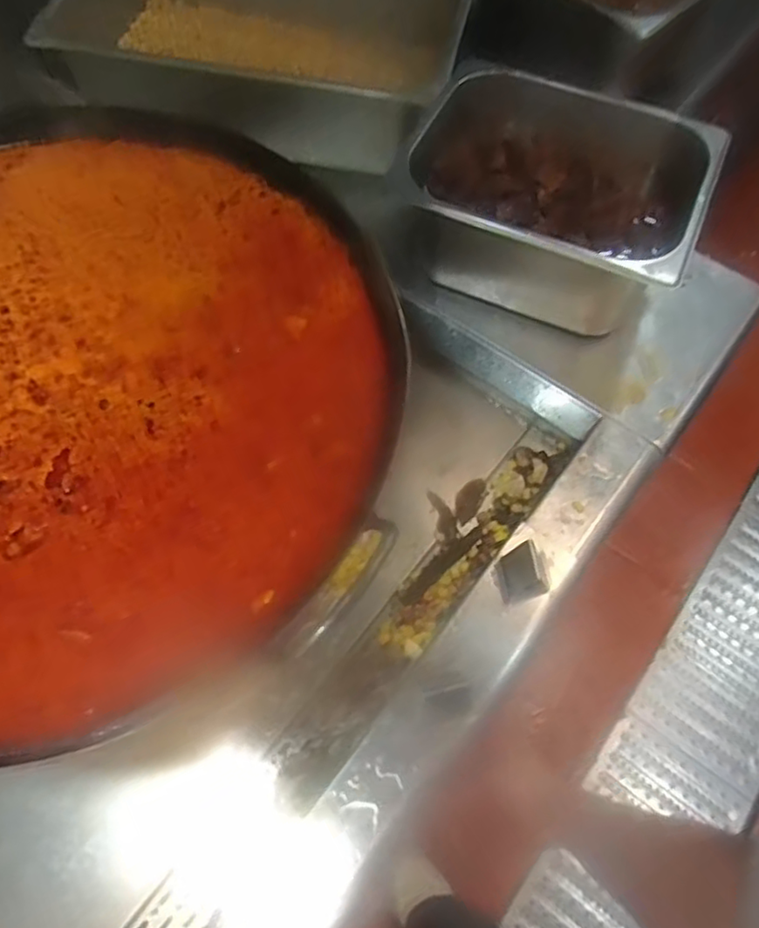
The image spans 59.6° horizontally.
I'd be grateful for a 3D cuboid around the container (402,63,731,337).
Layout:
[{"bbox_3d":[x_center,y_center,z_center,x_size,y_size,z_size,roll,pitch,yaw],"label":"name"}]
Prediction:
[{"bbox_3d":[0.187,-0.286,0.752,0.306,0.154,0.205,24,64,10],"label":"container"}]

